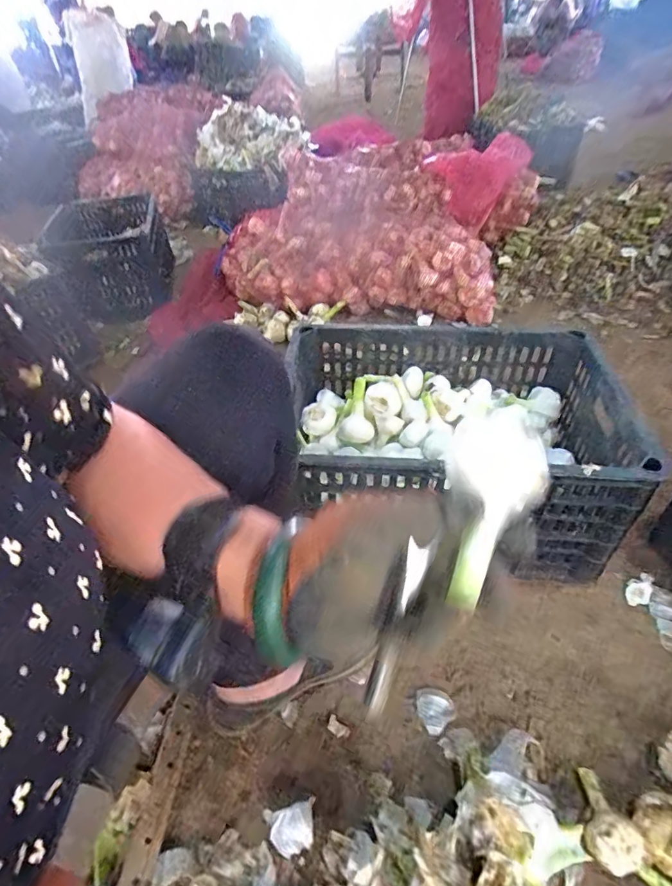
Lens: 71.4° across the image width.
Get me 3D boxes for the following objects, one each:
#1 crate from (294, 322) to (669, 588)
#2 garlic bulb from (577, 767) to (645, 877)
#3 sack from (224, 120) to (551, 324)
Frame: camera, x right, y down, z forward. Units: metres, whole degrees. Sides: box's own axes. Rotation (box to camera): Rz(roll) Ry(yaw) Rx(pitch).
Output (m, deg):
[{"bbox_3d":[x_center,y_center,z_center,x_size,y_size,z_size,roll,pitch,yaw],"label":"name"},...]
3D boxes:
[{"bbox_3d":[0.154,-0.011,0.693,0.469,0.198,0.313,6,43,14],"label":"crate"},{"bbox_3d":[0.252,0.348,0.441,0.048,0.039,0.082,3,16,7],"label":"garlic bulb"},{"bbox_3d":[0.119,-0.590,1.268,0.720,0.250,0.563,12,45,20],"label":"sack"}]

